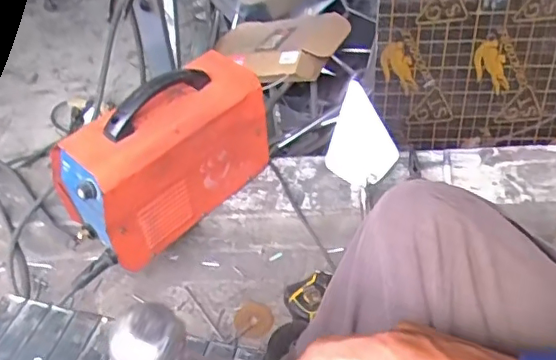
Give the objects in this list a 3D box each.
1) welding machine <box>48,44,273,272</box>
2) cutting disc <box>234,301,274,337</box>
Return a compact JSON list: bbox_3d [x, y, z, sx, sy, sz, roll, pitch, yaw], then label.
[{"bbox_3d":[-0.177,-0.048,0.901,0.329,0.224,0.146,-33,52,-27],"label":"welding machine"},{"bbox_3d":[-0.040,0.233,0.930,0.064,0.011,0.064,-1,48,2],"label":"cutting disc"}]

